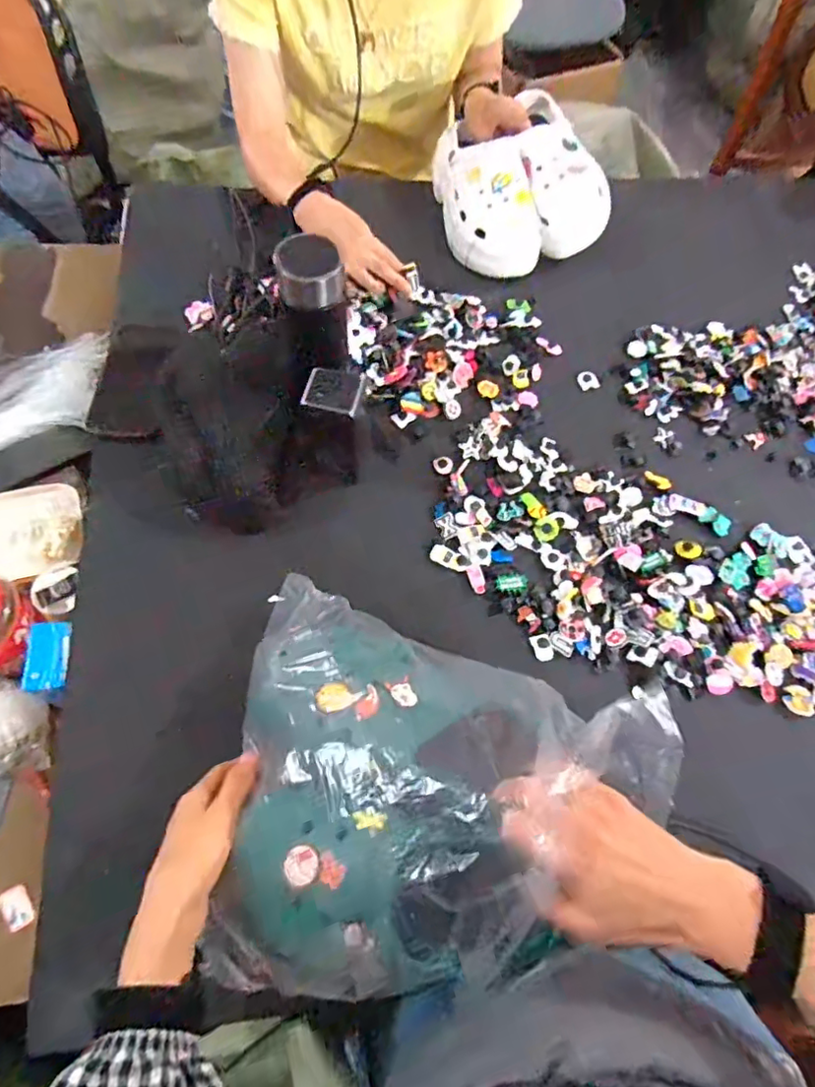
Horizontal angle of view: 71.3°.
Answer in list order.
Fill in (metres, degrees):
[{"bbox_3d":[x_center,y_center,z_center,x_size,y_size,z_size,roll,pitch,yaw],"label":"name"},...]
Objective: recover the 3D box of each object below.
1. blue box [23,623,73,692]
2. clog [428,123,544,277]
[{"bbox_3d":[-0.346,0.108,0.550,0.035,0.013,0.064,-3,66,-4],"label":"blue box"},{"bbox_3d":[0.104,-0.458,0.766,0.104,0.093,0.212,-16,68,-10],"label":"clog"}]

